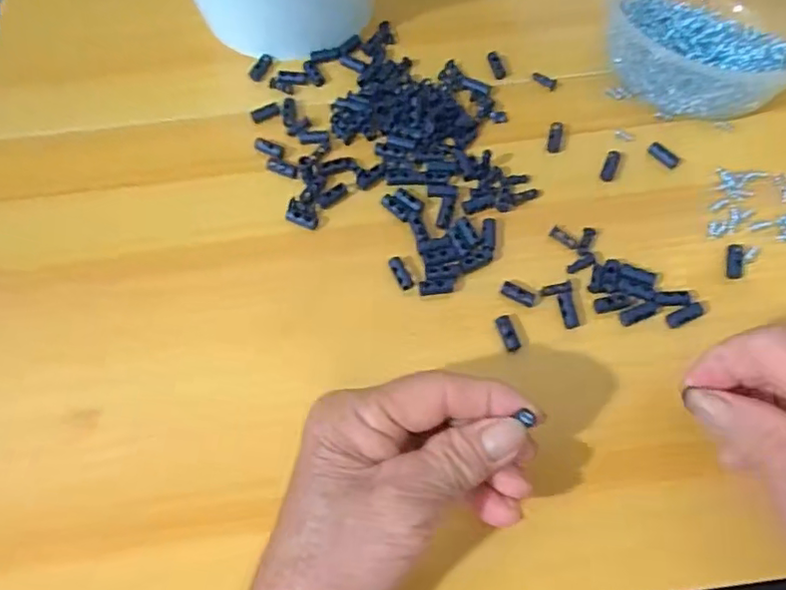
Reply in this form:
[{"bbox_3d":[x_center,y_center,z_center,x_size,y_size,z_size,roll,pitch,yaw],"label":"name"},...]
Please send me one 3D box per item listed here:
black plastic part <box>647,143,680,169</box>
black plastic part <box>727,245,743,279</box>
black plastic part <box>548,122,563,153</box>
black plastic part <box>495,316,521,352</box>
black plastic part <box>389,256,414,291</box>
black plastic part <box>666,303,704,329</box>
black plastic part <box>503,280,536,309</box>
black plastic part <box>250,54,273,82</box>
[{"bbox_3d":[0.158,-0.082,0.339,0.008,0.005,0.019,-38,70,-16],"label":"black plastic part"},{"bbox_3d":[0.183,-0.018,0.309,0.008,0.005,0.020,14,65,7],"label":"black plastic part"},{"bbox_3d":[0.097,-0.095,0.348,0.008,0.004,0.022,11,65,6],"label":"black plastic part"},{"bbox_3d":[0.059,0.019,0.296,0.008,0.007,0.019,-15,65,-7],"label":"black plastic part"},{"bbox_3d":[0.004,-0.011,0.311,0.007,0.004,0.020,-27,80,-8],"label":"black plastic part"},{"bbox_3d":[0.151,0.010,0.298,0.021,0.005,0.008,-22,66,-10],"label":"black plastic part"},{"bbox_3d":[0.066,-0.001,0.305,0.018,0.005,0.008,28,68,13],"label":"black plastic part"},{"bbox_3d":[-0.087,-0.151,0.385,0.009,0.005,0.020,27,67,13],"label":"black plastic part"}]

